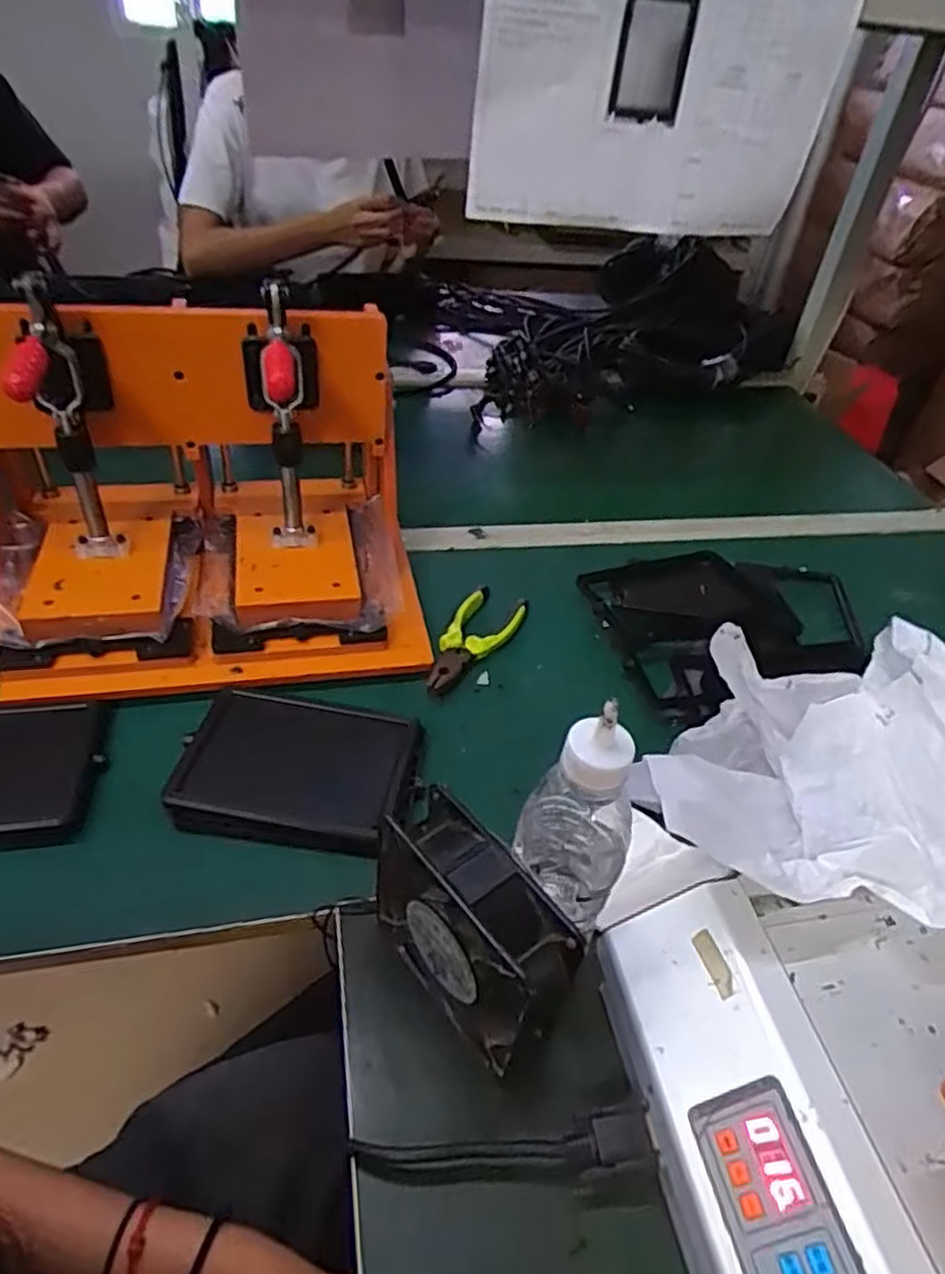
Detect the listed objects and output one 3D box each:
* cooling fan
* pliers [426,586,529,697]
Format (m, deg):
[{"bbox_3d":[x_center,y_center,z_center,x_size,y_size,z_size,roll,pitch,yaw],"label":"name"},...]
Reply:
[{"bbox_3d":[-0.005,0.163,0.411,0.046,0.130,0.125,-28,52,-33],"label":"cooling fan"},{"bbox_3d":[0.001,0.002,0.684,0.052,0.021,0.148,22,44,17],"label":"pliers"}]

